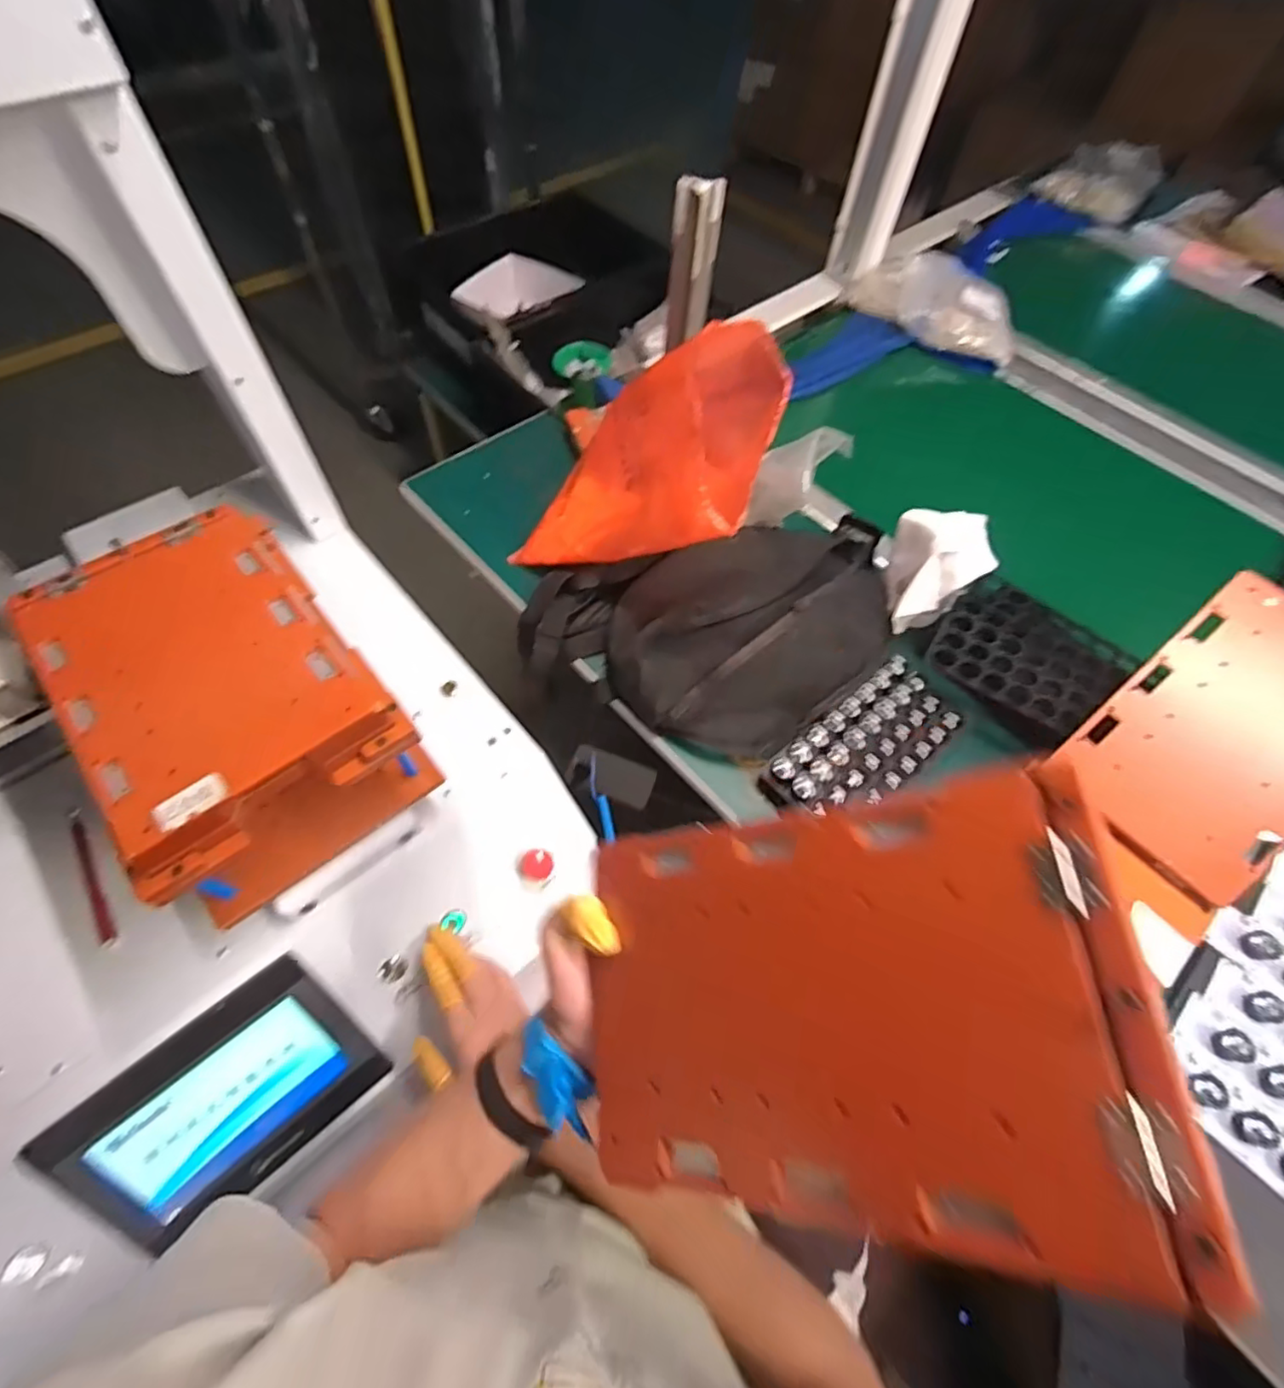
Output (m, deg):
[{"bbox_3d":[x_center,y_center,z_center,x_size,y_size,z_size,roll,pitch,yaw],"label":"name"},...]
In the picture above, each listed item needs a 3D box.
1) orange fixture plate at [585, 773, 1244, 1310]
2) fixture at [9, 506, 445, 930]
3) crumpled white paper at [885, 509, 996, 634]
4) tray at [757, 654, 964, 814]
[{"bbox_3d":[0.073,0.135,0.274,0.243,0.007,0.159,-19,64,35],"label":"orange fixture plate"},{"bbox_3d":[-0.316,0.010,0.491,0.176,0.137,0.248,-36,68,-21],"label":"fixture"},{"bbox_3d":[0.295,-0.120,0.623,0.082,0.095,0.093,3,60,-1],"label":"crumpled white paper"},{"bbox_3d":[0.204,0.049,0.571,0.195,0.029,0.090,-36,68,-21],"label":"tray"}]

